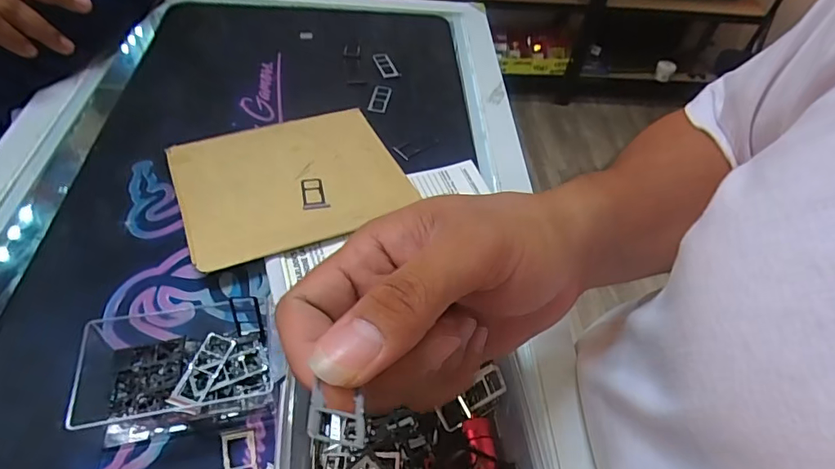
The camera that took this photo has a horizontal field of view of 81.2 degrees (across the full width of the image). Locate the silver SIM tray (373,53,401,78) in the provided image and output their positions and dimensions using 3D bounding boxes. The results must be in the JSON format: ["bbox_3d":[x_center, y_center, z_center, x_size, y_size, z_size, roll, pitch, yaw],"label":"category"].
[{"bbox_3d":[-0.034,-0.178,0.514,0.017,0.004,0.046,-17,53,-18],"label":"silver SIM tray"}]

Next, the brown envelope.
[{"bbox_3d":[-0.095,-0.045,0.372,0.161,0.005,0.145,-17,47,-22],"label":"brown envelope"}]

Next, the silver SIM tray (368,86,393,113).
[{"bbox_3d":[-0.036,-0.131,0.470,0.018,0.004,0.044,8,50,2],"label":"silver SIM tray"}]

